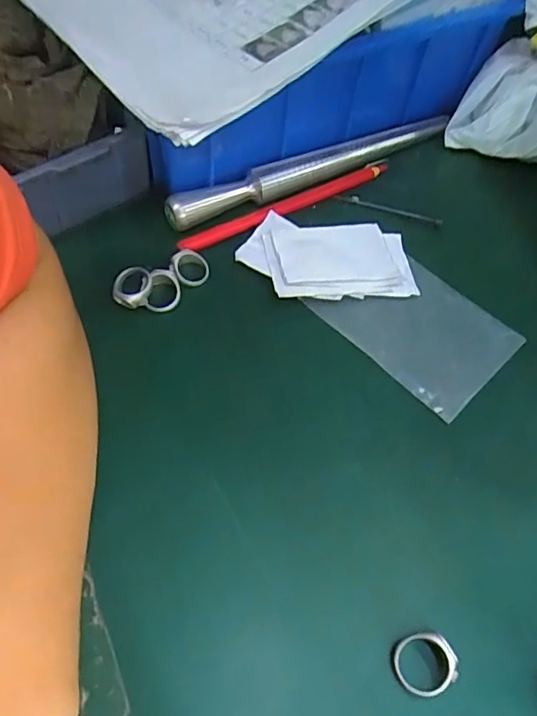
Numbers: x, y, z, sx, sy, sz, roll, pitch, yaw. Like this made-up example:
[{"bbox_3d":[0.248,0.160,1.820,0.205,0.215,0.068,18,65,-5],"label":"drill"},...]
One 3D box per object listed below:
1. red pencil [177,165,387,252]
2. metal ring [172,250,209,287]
[{"bbox_3d":[0.013,-0.103,0.366,0.161,0.010,0.014,-28,64,-20],"label":"red pencil"},{"bbox_3d":[-0.047,-0.055,0.332,0.020,0.005,0.023,-15,87,-26],"label":"metal ring"}]

